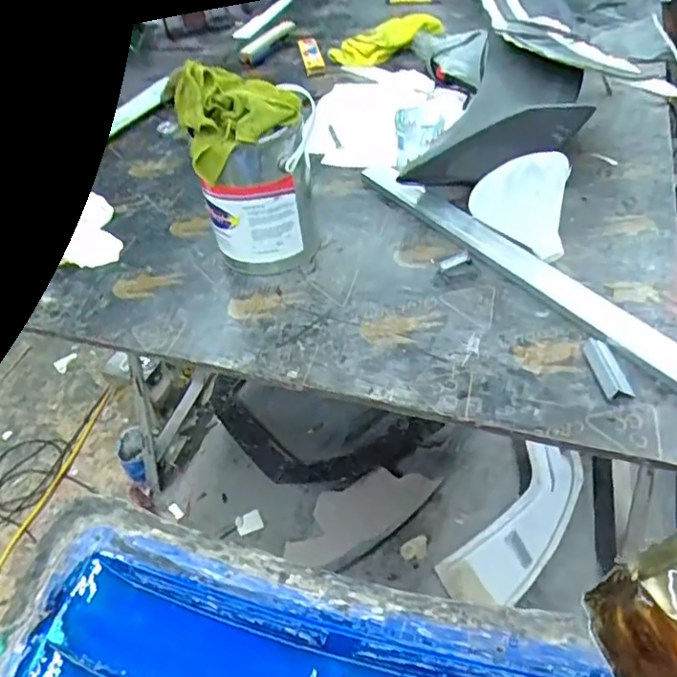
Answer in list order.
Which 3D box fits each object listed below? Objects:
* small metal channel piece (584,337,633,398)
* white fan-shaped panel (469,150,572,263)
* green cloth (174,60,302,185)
[{"bbox_3d":[0.316,0.033,0.698,0.025,0.013,0.084,-8,44,-1],"label":"small metal channel piece"},{"bbox_3d":[0.275,-0.205,0.911,0.140,0.207,0.041,0,57,12],"label":"white fan-shaped panel"},{"bbox_3d":[-0.139,-0.312,0.829,0.159,0.115,0.163,-12,43,-9],"label":"green cloth"}]

